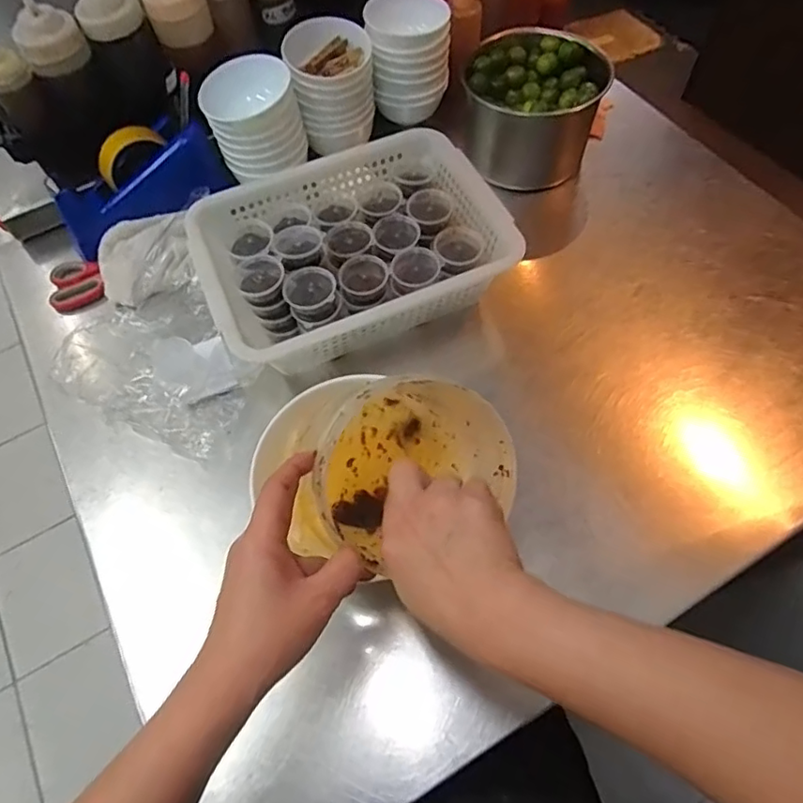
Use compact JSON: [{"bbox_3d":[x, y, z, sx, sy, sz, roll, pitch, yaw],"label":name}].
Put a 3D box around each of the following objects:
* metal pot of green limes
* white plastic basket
[{"bbox_3d":[0.164,-0.375,0.743,0.166,0.119,0.148,19,63,12],"label":"metal pot of green limes"},{"bbox_3d":[-0.056,-0.170,0.645,0.313,0.086,0.228,-22,62,-10],"label":"white plastic basket"}]

